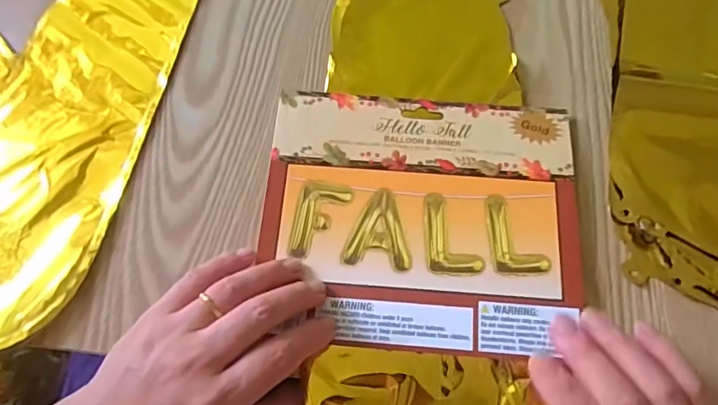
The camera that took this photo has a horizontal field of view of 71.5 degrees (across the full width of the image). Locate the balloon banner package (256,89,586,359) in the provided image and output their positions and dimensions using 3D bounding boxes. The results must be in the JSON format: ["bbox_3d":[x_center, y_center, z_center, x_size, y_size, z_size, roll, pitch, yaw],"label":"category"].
[{"bbox_3d":[0.038,0.006,0.308,0.189,0.010,0.160,5,70,0],"label":"balloon banner package"}]

